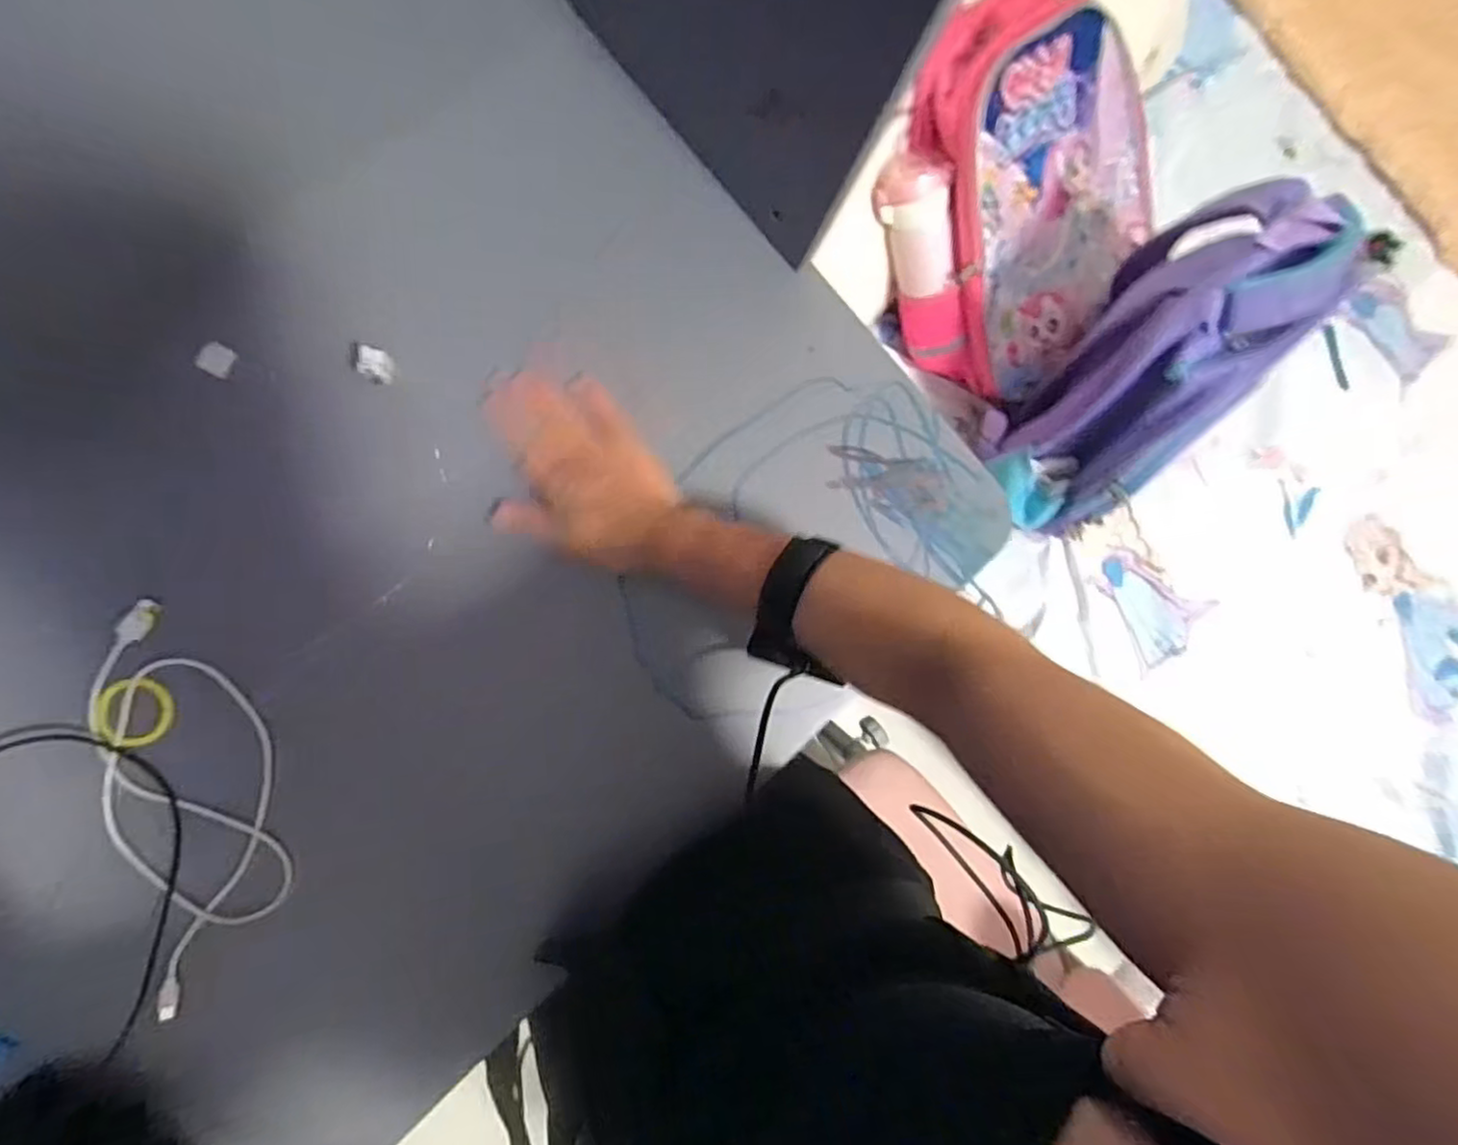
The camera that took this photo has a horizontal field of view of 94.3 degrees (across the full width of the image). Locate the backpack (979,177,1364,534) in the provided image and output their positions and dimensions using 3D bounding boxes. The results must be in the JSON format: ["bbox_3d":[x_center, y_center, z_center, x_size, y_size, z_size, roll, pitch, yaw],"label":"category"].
[{"bbox_3d":[0.379,-0.191,0.633,0.112,0.335,0.206,19,58,-9],"label":"backpack"}]

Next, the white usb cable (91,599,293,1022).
[{"bbox_3d":[-0.347,0.148,0.434,0.098,0.009,0.256,-9,90,-10],"label":"white usb cable"}]

